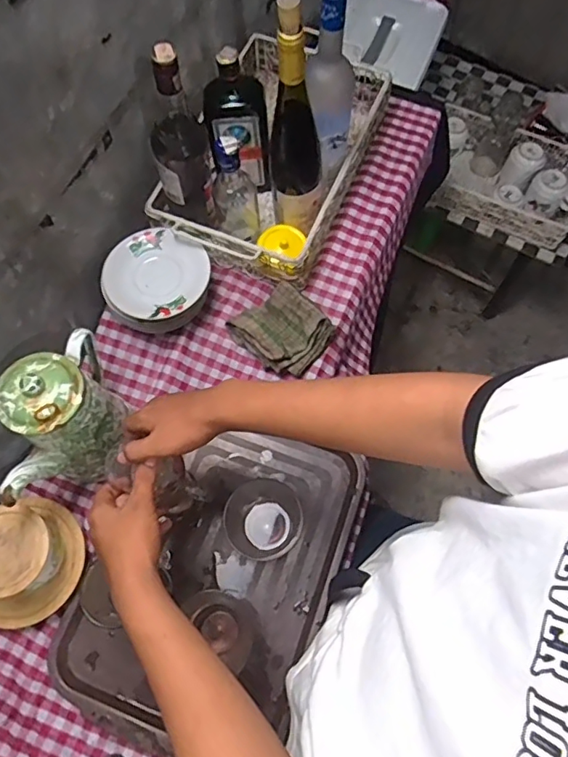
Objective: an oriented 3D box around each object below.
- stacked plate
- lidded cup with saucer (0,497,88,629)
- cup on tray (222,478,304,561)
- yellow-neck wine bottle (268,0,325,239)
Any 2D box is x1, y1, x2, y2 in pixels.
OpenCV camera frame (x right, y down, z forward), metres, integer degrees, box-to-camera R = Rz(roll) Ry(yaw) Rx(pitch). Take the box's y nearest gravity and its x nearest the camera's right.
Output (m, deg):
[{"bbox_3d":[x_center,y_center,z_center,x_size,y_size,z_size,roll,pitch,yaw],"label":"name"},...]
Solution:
[{"bbox_3d":[-0.184,-0.137,0.795,0.148,0.075,0.148,0,68,0],"label":"stacked plate"},{"bbox_3d":[-0.333,0.225,0.664,0.145,0.108,0.149,-4,68,-1],"label":"lidded cup with saucer"},{"bbox_3d":[-0.027,0.183,0.713,0.104,0.048,0.105,0,68,0],"label":"cup on tray"},{"bbox_3d":[0.019,-0.322,0.686,0.077,0.313,0.072,6,68,3],"label":"yellow-neck wine bottle"}]

